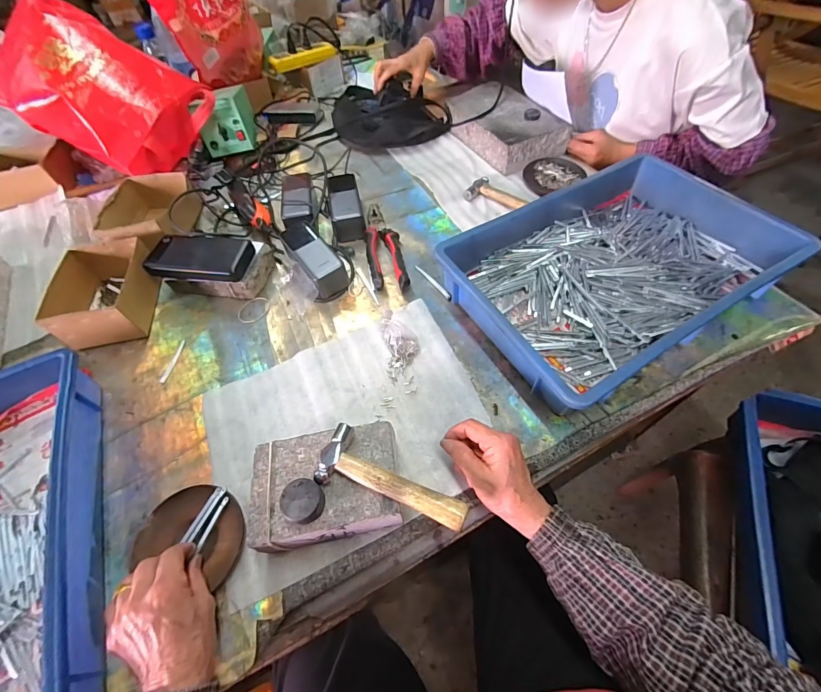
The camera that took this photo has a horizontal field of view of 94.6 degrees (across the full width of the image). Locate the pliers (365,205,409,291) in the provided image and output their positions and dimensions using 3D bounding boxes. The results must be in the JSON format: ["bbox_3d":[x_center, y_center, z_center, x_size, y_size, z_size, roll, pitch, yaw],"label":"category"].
[{"bbox_3d":[-0.048,-0.176,0.650,0.059,0.022,0.214,-11,56,-4],"label":"pliers"}]

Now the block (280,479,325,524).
[{"bbox_3d":[-0.104,0.150,0.364,0.037,0.023,0.037,-1,56,2],"label":"block"}]

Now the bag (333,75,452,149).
[{"bbox_3d":[-0.060,-0.572,0.886,0.245,0.058,0.296,-13,56,-5],"label":"bag"}]

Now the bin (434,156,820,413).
[{"bbox_3d":[0.292,-0.116,0.555,0.444,0.081,0.288,-28,59,-15],"label":"bin"}]

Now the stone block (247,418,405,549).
[{"bbox_3d":[-0.086,0.153,0.410,0.149,0.062,0.106,-8,56,-2],"label":"stone block"}]

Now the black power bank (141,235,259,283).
[{"bbox_3d":[-0.328,-0.143,0.598,0.155,0.028,0.085,9,57,9],"label":"black power bank"}]

